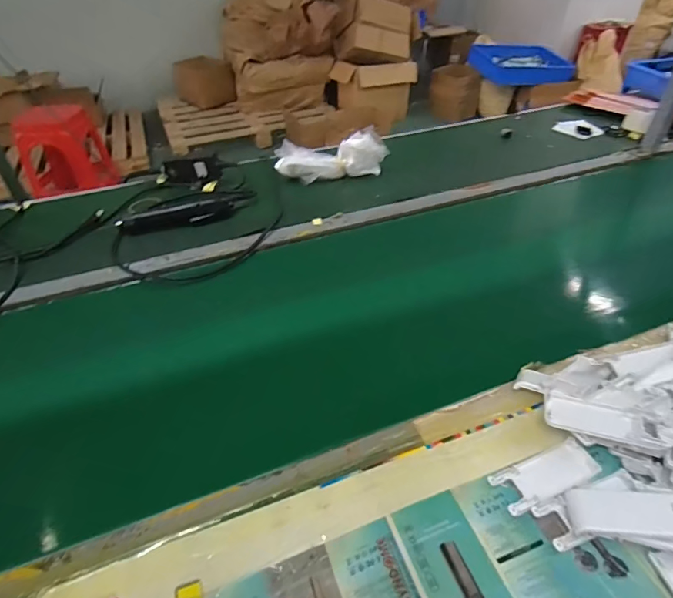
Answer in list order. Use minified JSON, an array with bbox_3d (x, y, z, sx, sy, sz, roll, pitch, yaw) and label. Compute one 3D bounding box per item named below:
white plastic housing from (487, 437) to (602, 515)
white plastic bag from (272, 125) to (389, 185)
[{"bbox_3d":[0.202,0.170,0.422,0.105,0.007,0.040,-17,43,-15],"label":"white plastic housing"},{"bbox_3d":[-0.010,-0.302,0.921,0.233,0.075,0.087,-1,42,1],"label":"white plastic bag"}]

